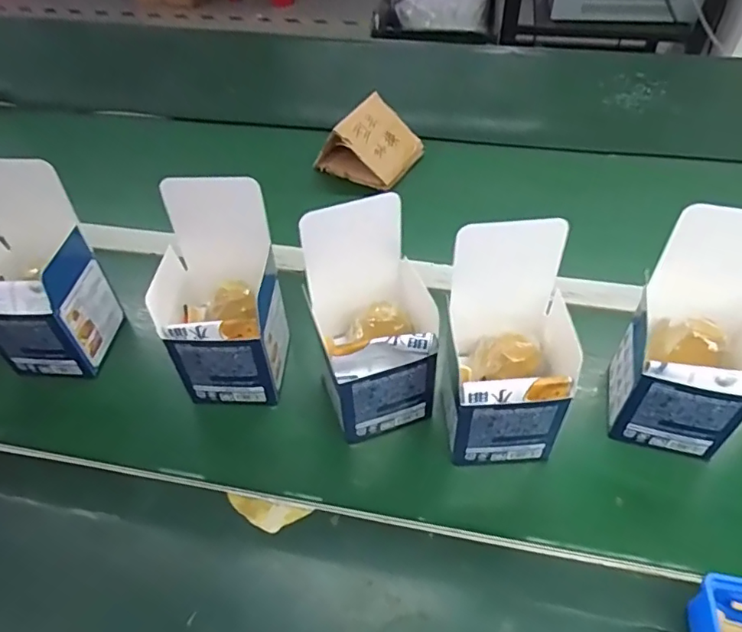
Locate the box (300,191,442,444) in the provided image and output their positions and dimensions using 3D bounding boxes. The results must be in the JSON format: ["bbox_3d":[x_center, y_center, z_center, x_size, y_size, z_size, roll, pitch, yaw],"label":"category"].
[{"bbox_3d":[0.002,0.007,0.454,0.103,0.178,0.103,-7,48,-4],"label":"box"}]

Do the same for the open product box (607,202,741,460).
[{"bbox_3d":[0.259,0.019,0.433,0.092,0.180,0.098,14,50,15],"label":"open product box"}]

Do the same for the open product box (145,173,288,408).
[{"bbox_3d":[-0.134,-0.020,0.485,0.095,0.181,0.110,1,48,3],"label":"open product box"}]

